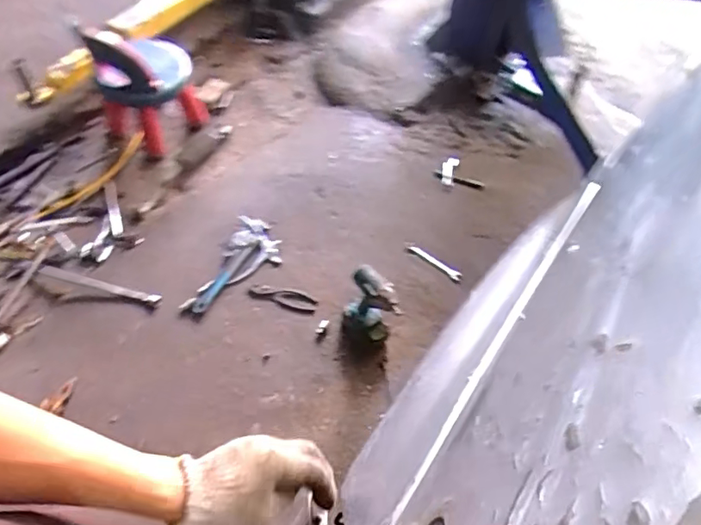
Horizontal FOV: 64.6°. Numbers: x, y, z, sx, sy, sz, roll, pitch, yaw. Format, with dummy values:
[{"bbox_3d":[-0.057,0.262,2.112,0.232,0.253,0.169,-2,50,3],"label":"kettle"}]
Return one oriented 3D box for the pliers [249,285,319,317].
[{"bbox_3d":[-0.212,0.111,1.769,0.222,0.015,0.073,19,56,8],"label":"pliers"}]

